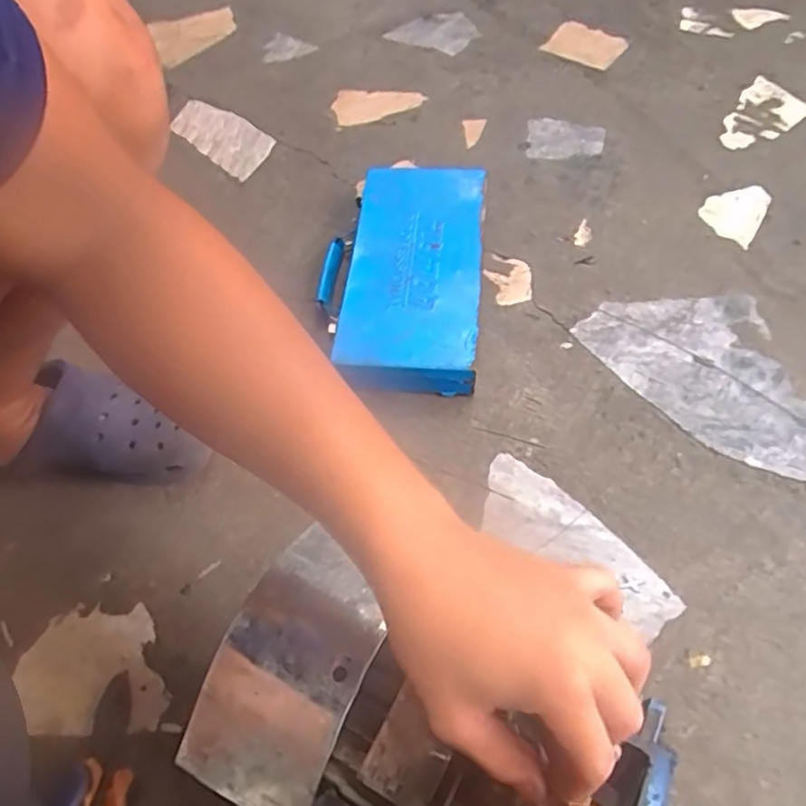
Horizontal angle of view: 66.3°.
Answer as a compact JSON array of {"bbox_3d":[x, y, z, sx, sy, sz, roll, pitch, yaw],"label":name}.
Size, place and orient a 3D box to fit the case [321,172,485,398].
[{"bbox_3d":[-0.006,-0.143,0.711,0.184,0.061,0.305,3,59,5],"label":"case"}]

